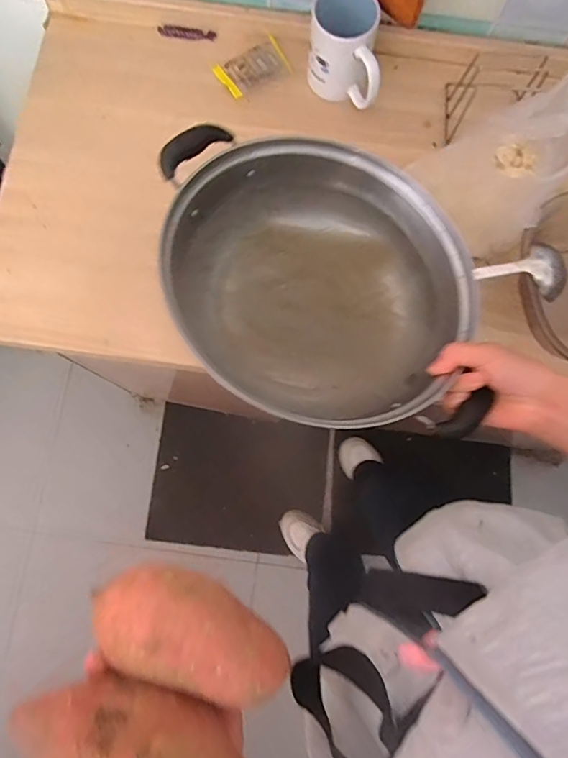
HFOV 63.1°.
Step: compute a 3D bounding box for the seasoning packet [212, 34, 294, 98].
[{"bbox_3d":[-0.041,-0.419,0.623,0.090,0.009,0.057,-31,81,-7],"label":"seasoning packet"}]

